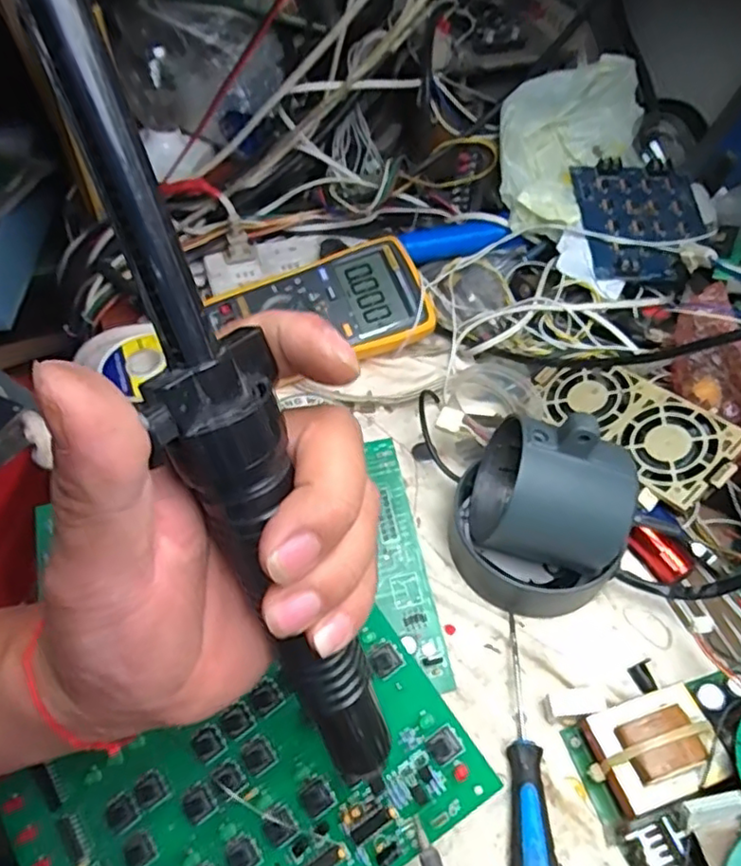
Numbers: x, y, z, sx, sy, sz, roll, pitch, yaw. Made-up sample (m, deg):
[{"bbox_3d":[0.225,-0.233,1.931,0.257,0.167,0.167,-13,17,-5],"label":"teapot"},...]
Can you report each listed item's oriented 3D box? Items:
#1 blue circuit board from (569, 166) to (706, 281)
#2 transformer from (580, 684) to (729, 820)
[{"bbox_3d":[0.228,-0.176,0.524,0.104,0.010,0.119,2,65,-5],"label":"blue circuit board"},{"bbox_3d":[0.147,0.164,0.327,0.057,0.034,0.048,-15,55,-13],"label":"transformer"}]

